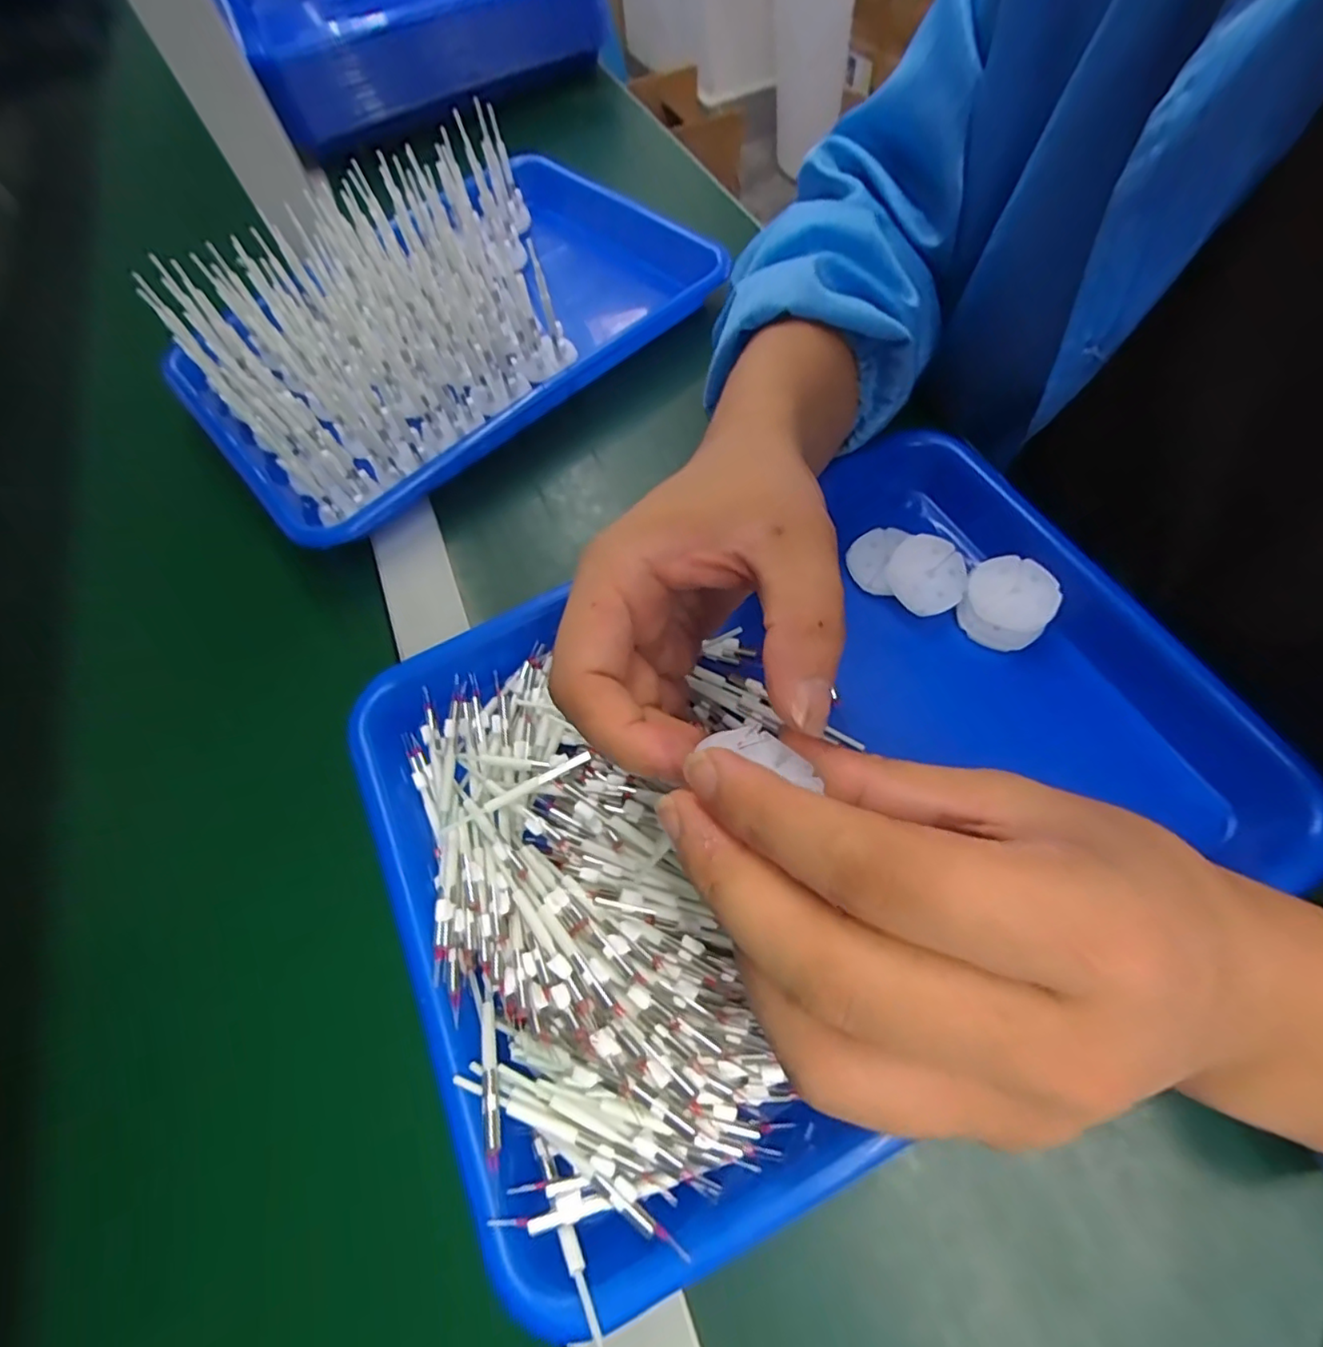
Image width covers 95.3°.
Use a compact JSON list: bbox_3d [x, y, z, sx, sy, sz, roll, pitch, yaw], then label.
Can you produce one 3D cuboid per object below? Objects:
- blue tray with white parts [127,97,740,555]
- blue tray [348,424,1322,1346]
[{"bbox_3d":[-0.150,-0.239,0.395,0.310,0.074,0.231,-41,66,-14],"label":"blue tray with white parts"},{"bbox_3d":[0.054,0.035,0.255,0.340,0.041,0.245,-28,64,-8],"label":"blue tray"}]

